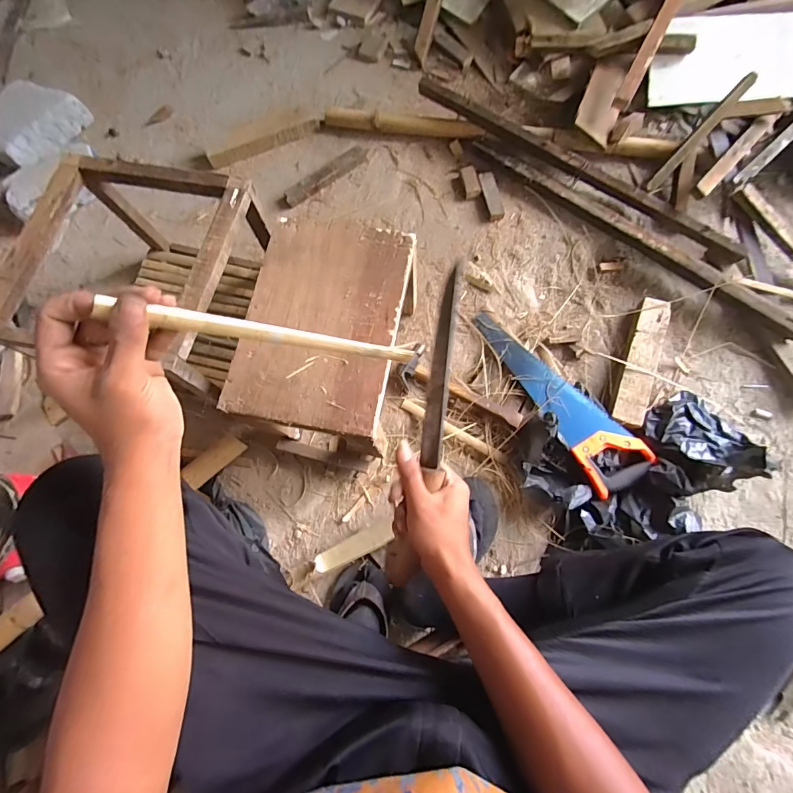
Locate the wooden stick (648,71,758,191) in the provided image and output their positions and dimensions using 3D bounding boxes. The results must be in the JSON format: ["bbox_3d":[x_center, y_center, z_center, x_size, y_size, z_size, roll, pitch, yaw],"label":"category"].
[{"bbox_3d":[0.617,-0.534,0.843,0.026,0.028,0.262,44,103,12],"label":"wooden stick"}]

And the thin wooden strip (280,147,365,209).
[{"bbox_3d":[-0.161,-0.493,0.924,0.220,0.020,0.045,-39,77,-9],"label":"thin wooden strip"}]

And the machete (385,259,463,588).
[{"bbox_3d":[0.038,0.025,0.455,0.034,0.027,0.355,11,83,5],"label":"machete"}]

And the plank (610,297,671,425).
[{"bbox_3d":[0.472,-0.067,0.794,0.068,0.039,0.269,21,76,7],"label":"plank"}]

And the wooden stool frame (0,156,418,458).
[{"bbox_3d":[-0.276,-0.146,0.687,0.588,0.227,0.333,14,75,7],"label":"wooden stool frame"}]

